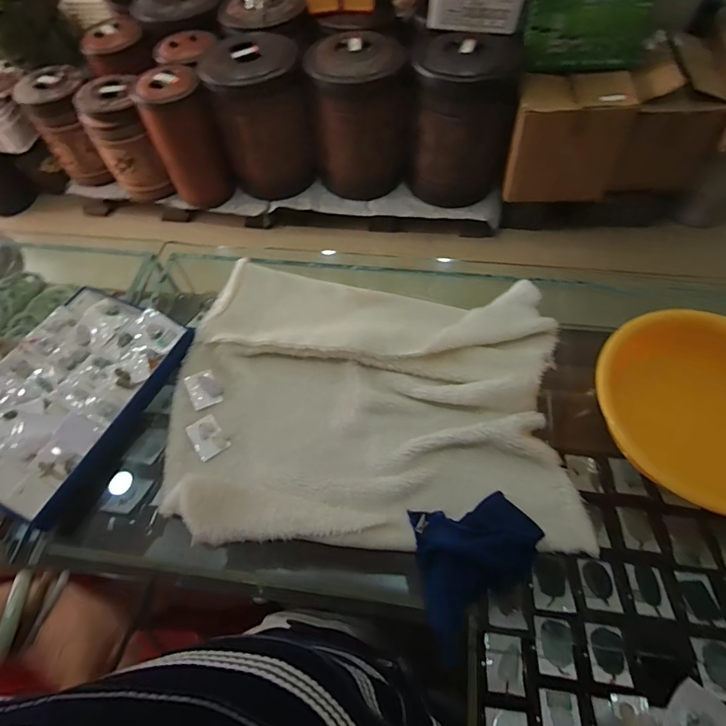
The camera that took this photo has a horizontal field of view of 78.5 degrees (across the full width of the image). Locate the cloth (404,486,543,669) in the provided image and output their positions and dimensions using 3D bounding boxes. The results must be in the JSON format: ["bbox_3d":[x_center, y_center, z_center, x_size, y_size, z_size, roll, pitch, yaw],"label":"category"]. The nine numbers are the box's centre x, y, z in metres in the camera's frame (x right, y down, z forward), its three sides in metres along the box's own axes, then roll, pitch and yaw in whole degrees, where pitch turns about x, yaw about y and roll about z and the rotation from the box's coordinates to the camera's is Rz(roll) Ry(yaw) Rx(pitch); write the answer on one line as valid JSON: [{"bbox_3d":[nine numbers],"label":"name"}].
[{"bbox_3d":[0.153,0.264,0.566,0.153,0.075,0.165,-10,60,-3],"label":"cloth"}]

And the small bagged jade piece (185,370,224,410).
[{"bbox_3d":[-0.253,0.042,0.711,0.049,0.005,0.064,-24,62,-11],"label":"small bagged jade piece"}]

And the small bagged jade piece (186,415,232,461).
[{"bbox_3d":[-0.236,0.111,0.670,0.046,0.008,0.065,-35,65,-16],"label":"small bagged jade piece"}]

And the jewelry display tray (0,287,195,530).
[{"bbox_3d":[-0.467,0.040,0.702,0.252,0.045,0.349,21,63,14],"label":"jewelry display tray"}]

